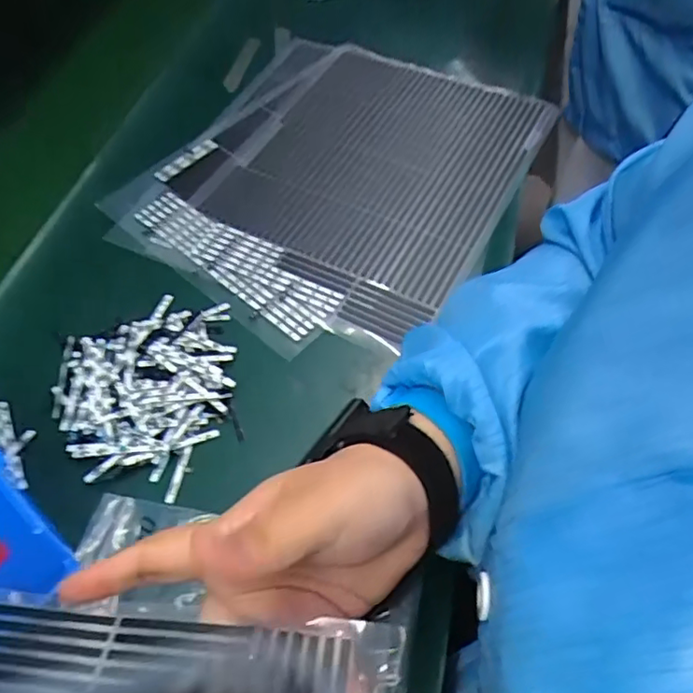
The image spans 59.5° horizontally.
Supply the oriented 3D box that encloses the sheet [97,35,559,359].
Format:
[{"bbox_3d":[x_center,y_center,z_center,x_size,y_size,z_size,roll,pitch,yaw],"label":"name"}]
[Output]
[{"bbox_3d":[-0.007,-0.155,0.525,0.297,0.015,0.345,24,59,14],"label":"sheet"}]

